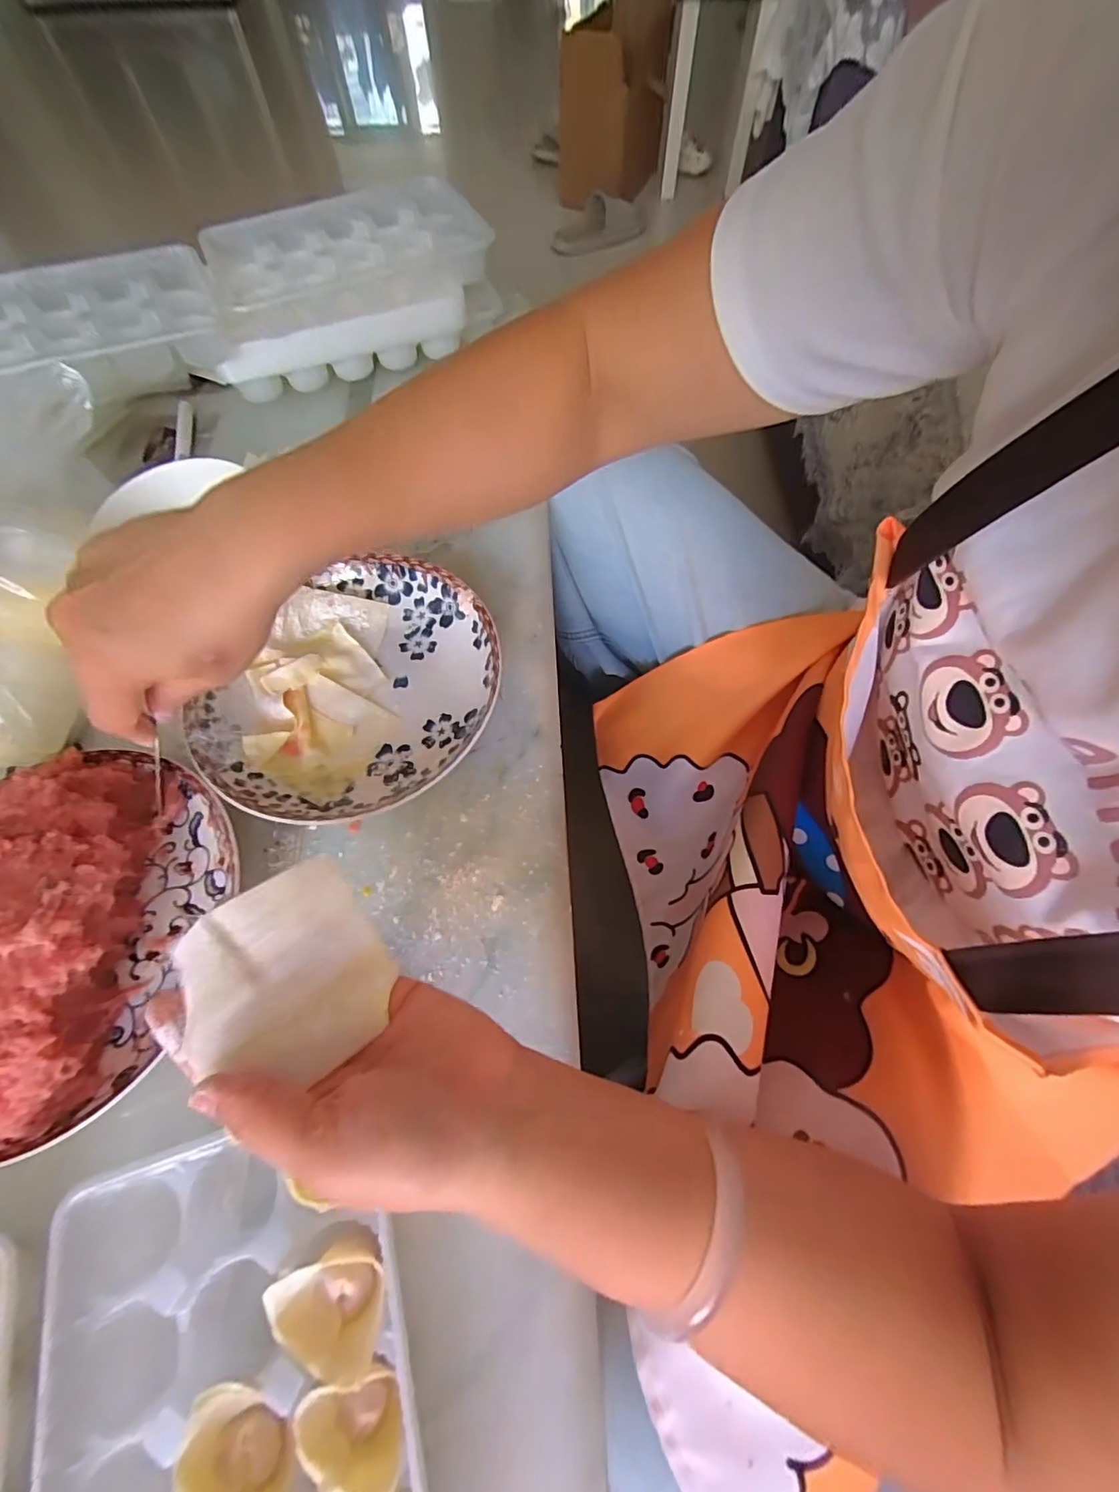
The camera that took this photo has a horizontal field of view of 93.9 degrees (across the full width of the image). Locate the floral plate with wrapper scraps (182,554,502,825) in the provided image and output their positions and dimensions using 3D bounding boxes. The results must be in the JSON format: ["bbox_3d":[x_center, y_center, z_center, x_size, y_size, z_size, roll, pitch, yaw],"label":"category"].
[{"bbox_3d":[-0.136,-0.040,0.351,0.191,0.036,0.194,19,66,10],"label":"floral plate with wrapper scraps"}]

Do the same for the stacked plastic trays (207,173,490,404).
[{"bbox_3d":[-0.185,-0.401,0.461,0.241,0.078,0.133,-23,66,-10],"label":"stacked plastic trays"}]

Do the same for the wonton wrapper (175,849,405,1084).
[{"bbox_3d":[-0.112,0.096,0.220,0.072,0.009,0.077,-30,87,-35],"label":"wonton wrapper"}]

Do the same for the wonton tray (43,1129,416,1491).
[{"bbox_3d":[-0.126,0.280,0.200,0.137,0.031,0.222,-16,65,-7],"label":"wonton tray"}]

